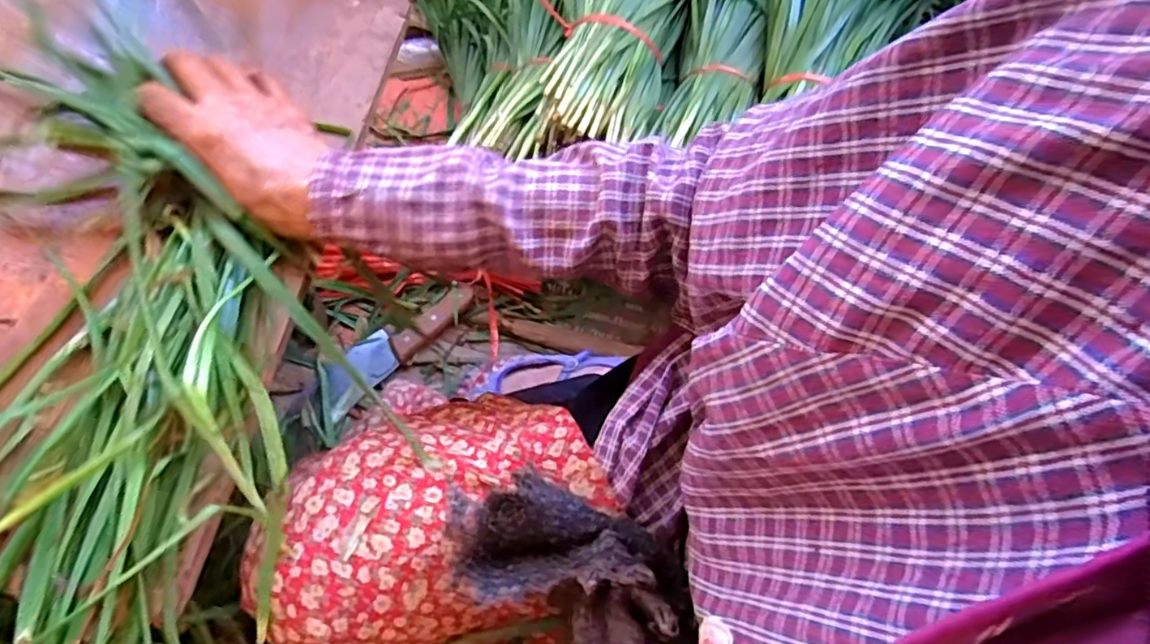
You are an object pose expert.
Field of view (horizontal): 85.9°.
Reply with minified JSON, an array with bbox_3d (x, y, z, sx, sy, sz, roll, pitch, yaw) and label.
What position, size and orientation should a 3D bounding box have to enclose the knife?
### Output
[{"bbox_3d":[-0.211,0.025,0.739,0.210,0.024,0.054,-40,72,-19],"label":"knife"}]

